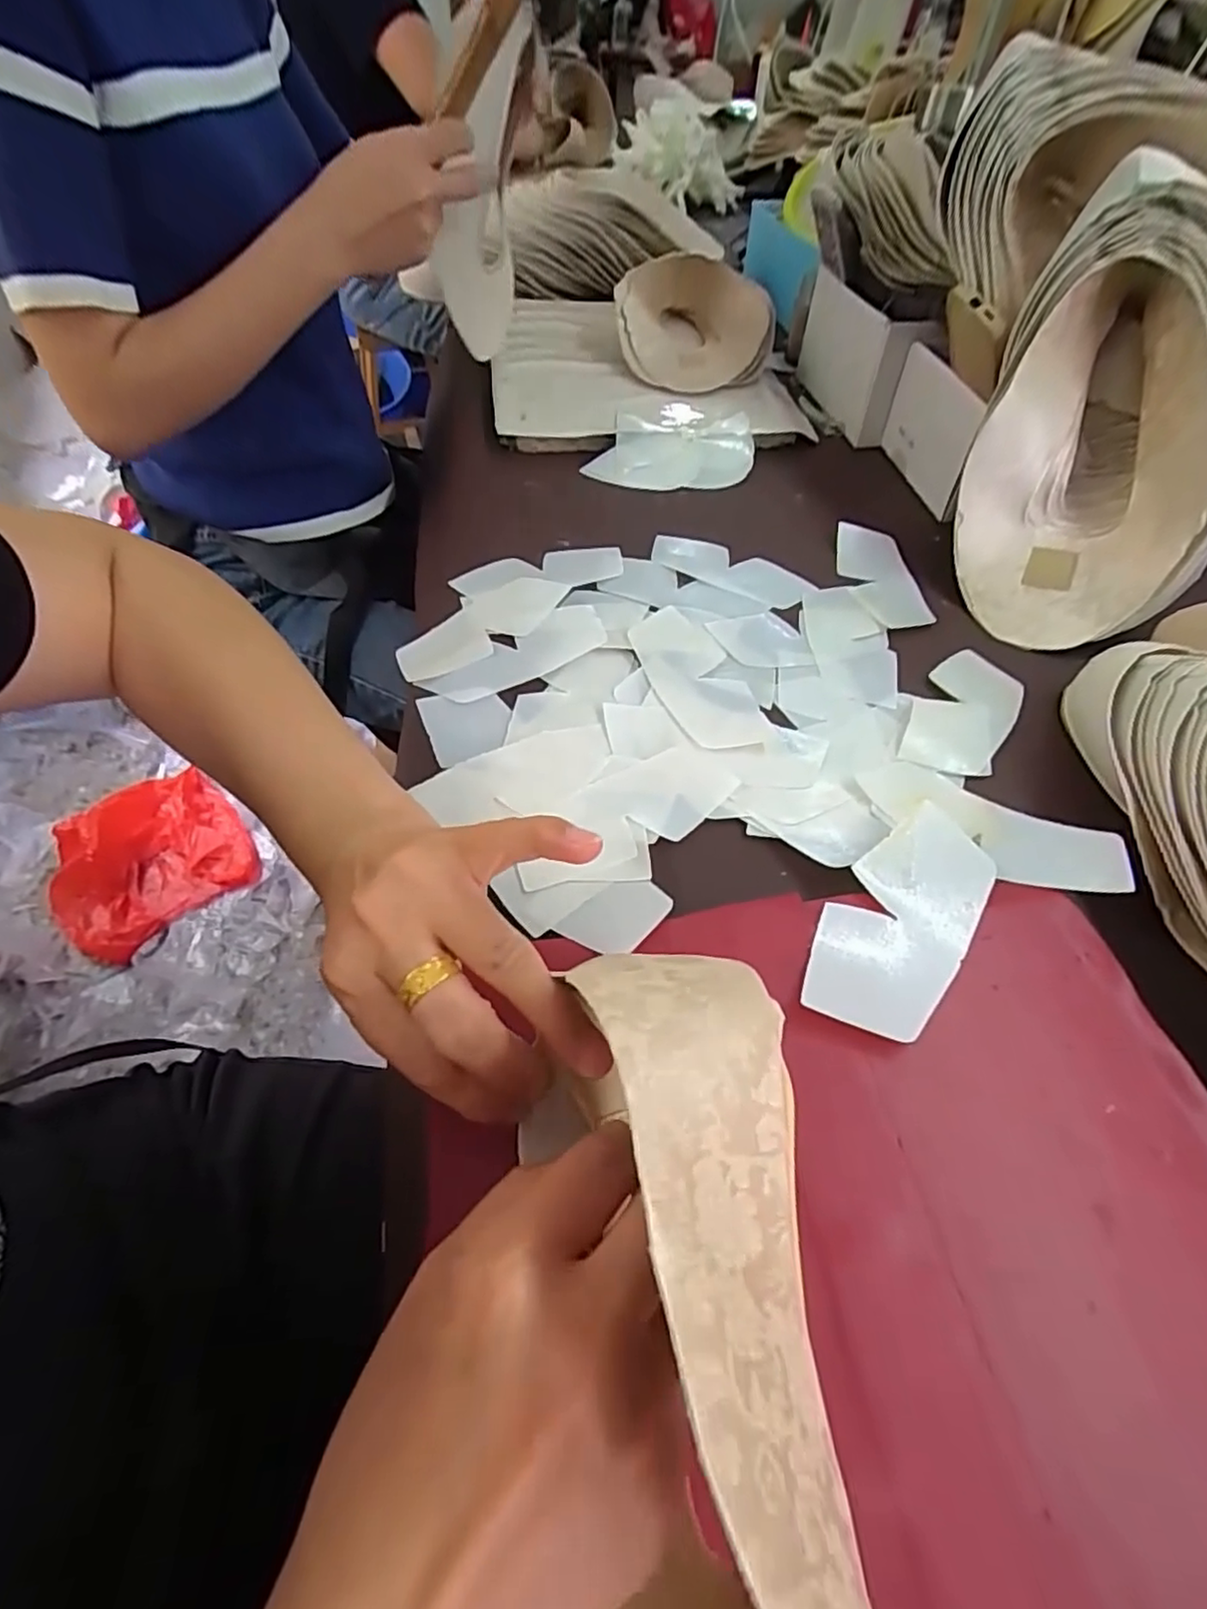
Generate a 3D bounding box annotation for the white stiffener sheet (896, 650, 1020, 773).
[{"bbox_3d":[0.234,-0.060,0.424,0.056,0.007,0.124,30,57,20],"label":"white stiffener sheet"}]

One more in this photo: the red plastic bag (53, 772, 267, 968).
[{"bbox_3d":[-0.787,0.075,1.107,0.300,0.100,0.306,35,56,25],"label":"red plastic bag"}]

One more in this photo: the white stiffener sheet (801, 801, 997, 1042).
[{"bbox_3d":[0.137,0.052,0.301,0.055,0.016,0.136,34,58,22],"label":"white stiffener sheet"}]

